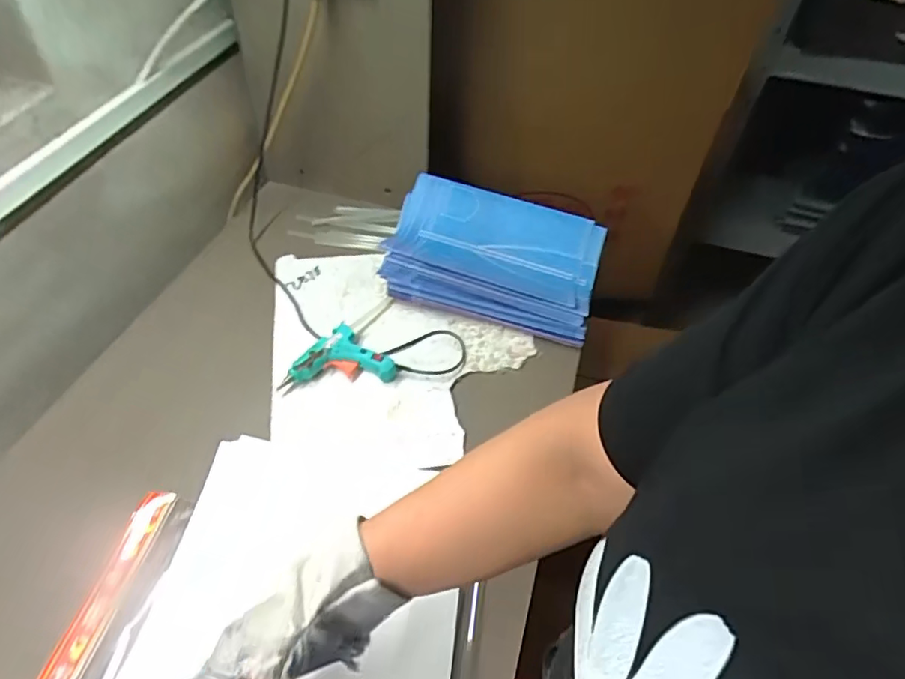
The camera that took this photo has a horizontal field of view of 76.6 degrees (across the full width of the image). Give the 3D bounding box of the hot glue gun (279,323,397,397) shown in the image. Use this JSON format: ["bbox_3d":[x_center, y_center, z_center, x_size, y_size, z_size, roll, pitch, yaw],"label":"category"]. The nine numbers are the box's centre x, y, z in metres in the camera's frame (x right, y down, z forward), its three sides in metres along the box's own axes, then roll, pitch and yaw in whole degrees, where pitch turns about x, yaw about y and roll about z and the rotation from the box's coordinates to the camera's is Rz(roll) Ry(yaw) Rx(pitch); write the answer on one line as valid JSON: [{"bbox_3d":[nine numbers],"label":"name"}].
[{"bbox_3d":[-0.150,0.037,0.723,0.122,0.026,0.110,-35,58,-30],"label":"hot glue gun"}]

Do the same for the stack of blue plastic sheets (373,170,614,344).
[{"bbox_3d":[0.055,-0.124,0.852,0.317,0.070,0.226,13,48,8],"label":"stack of blue plastic sheets"}]

